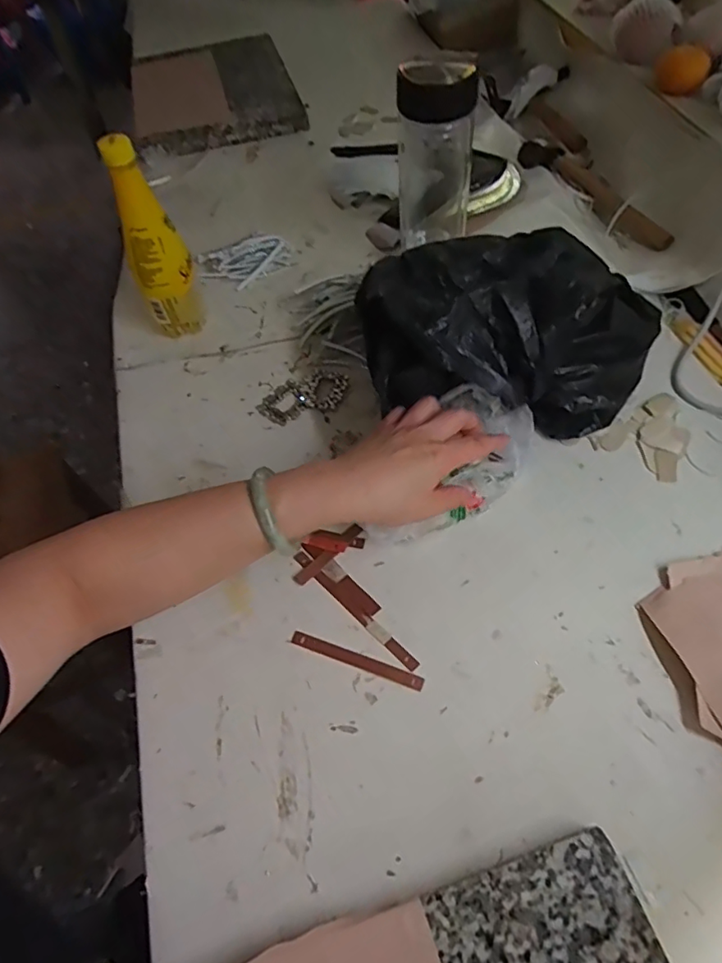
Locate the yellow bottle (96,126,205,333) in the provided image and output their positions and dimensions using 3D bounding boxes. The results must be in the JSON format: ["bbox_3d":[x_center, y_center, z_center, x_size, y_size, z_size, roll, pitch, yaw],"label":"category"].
[{"bbox_3d":[-0.217,-0.246,0.589,0.058,0.204,0.059,-21,58,-9],"label":"yellow bottle"}]

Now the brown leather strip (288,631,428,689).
[{"bbox_3d":[-0.004,0.140,0.438,0.108,0.004,0.011,15,59,14],"label":"brown leather strip"}]

